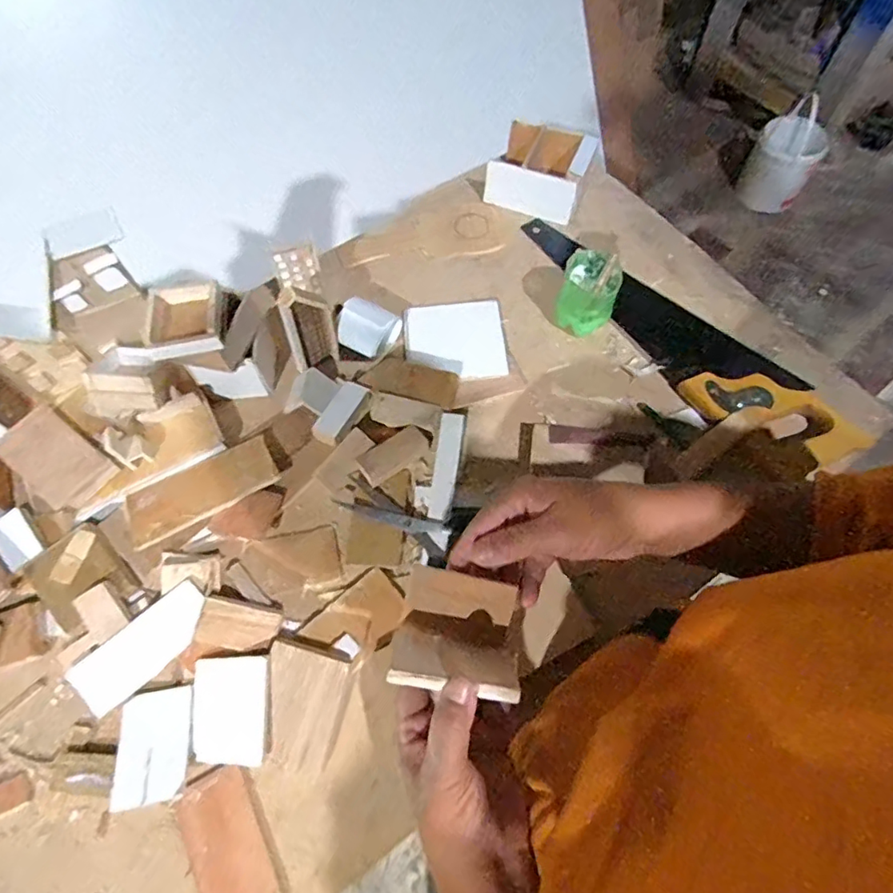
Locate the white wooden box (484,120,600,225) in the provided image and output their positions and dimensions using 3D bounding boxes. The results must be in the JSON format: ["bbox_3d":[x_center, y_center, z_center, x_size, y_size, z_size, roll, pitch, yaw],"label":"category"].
[{"bbox_3d":[0.114,-0.337,0.668,0.115,0.059,0.100,19,66,12],"label":"white wooden box"}]

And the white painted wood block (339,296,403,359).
[{"bbox_3d":[-0.082,-0.123,0.570,0.052,0.044,0.054,19,66,11],"label":"white painted wood block"}]

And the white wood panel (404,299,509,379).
[{"bbox_3d":[0.009,-0.113,0.584,0.104,0.007,0.099,-4,63,0],"label":"white wood panel"}]

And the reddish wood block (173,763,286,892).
[{"bbox_3d":[-0.158,0.288,0.395,0.054,0.009,0.095,-27,65,-11],"label":"reddish wood block"}]

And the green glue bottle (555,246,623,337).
[{"bbox_3d":[0.146,-0.155,0.573,0.060,0.069,0.061,14,65,9],"label":"green glue bottle"}]

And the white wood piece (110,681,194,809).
[{"bbox_3d":[-0.221,0.226,0.417,0.052,0.014,0.075,-9,63,-2],"label":"white wood piece"}]

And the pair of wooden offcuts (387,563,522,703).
[{"bbox_3d":[0.009,0.119,0.353,0.076,0.046,0.072,8,64,6],"label":"pair of wooden offcuts"}]

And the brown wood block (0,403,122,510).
[{"bbox_3d":[-0.349,0.007,0.485,0.095,0.017,0.057,34,70,18],"label":"brown wood block"}]

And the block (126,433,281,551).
[{"bbox_3d":[-0.221,0.041,0.502,0.133,0.012,0.058,-25,61,-16],"label":"block"}]

